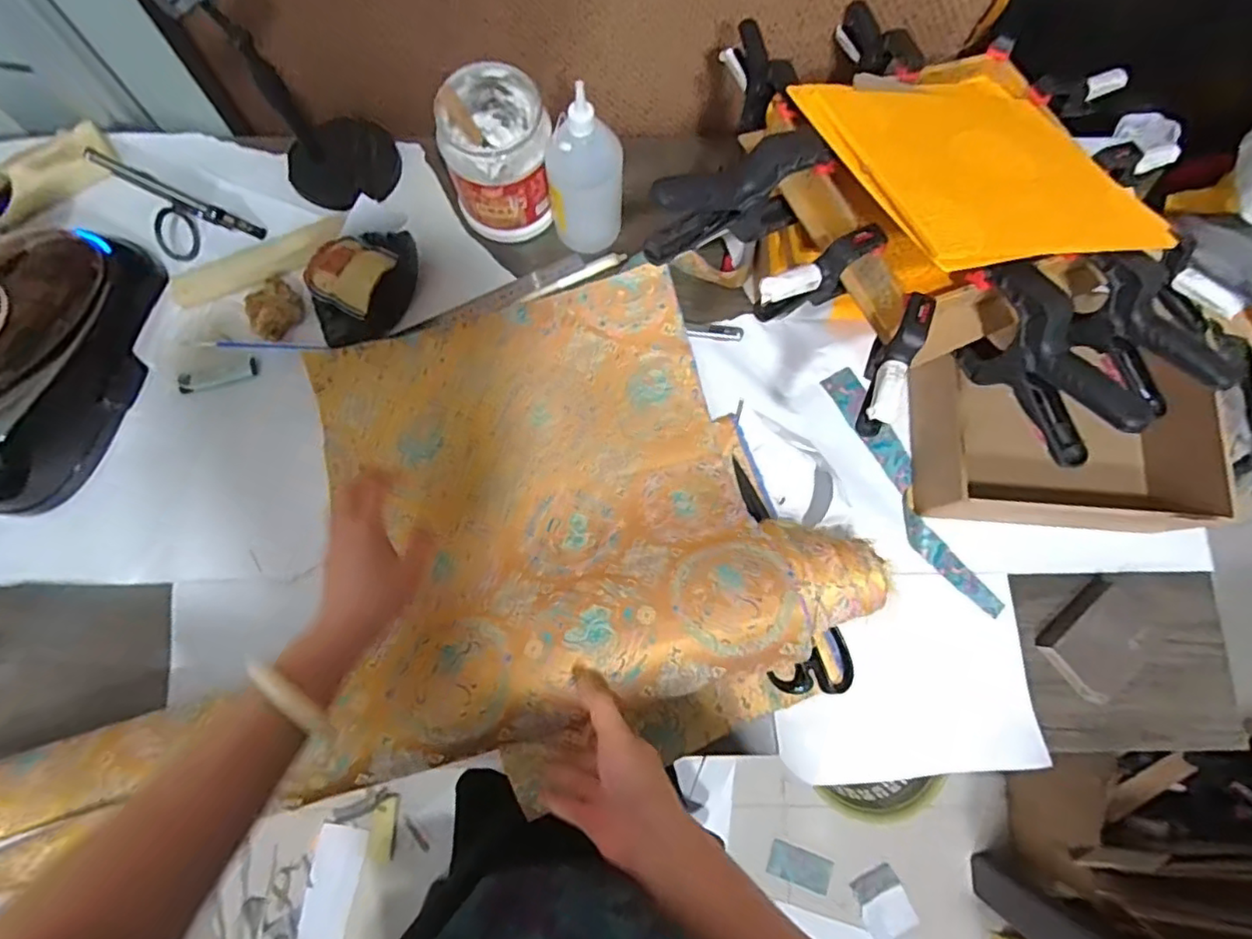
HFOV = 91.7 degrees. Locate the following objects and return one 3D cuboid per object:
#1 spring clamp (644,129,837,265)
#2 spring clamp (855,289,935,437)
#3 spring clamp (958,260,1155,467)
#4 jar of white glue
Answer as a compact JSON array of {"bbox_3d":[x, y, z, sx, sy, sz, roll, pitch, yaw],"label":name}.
[{"bbox_3d":[0.087,-0.226,0.507,0.152,0.087,0.046,-21,80,-6],"label":"spring clamp"},{"bbox_3d":[0.198,-0.082,0.453,0.026,0.038,0.108,21,78,3],"label":"spring clamp"},{"bbox_3d":[0.315,-0.080,0.464,0.033,0.092,0.152,-24,80,-7],"label":"spring clamp"},{"bbox_3d":[-0.131,-0.329,0.639,0.109,0.124,0.108,0,78,0],"label":"jar of white glue"}]

